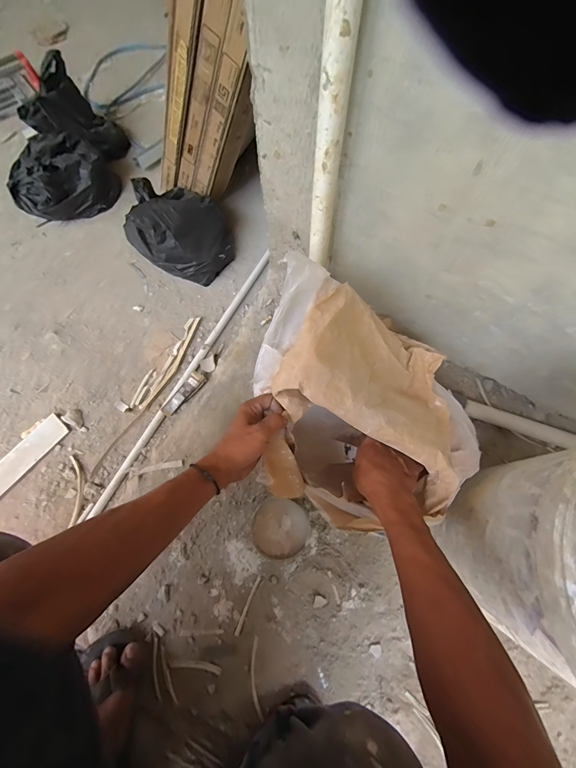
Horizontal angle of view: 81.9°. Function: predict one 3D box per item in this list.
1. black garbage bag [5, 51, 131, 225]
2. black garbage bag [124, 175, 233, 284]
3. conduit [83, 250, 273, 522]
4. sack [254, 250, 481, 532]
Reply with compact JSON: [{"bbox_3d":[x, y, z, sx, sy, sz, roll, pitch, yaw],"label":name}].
[{"bbox_3d":[-0.574,-0.610,0.877,0.204,0.186,0.363,16,71,7],"label":"black garbage bag"},{"bbox_3d":[-0.270,-0.384,0.805,0.216,0.165,0.259,-37,73,-12],"label":"black garbage bag"},{"bbox_3d":[-0.215,-0.041,0.756,0.025,0.022,0.692,26,72,11],"label":"conduit"},{"bbox_3d":[0.131,0.015,0.490,0.339,0.201,0.298,12,70,6],"label":"sack"}]

